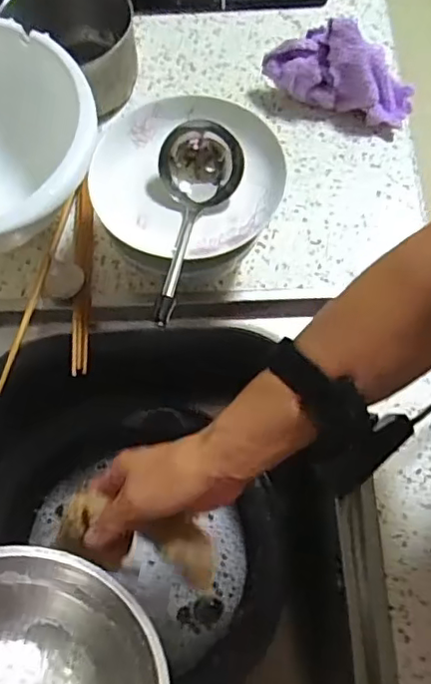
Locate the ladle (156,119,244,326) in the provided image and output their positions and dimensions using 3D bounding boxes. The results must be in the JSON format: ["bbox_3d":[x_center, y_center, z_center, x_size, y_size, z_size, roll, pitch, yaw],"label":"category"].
[{"bbox_3d":[-0.016,-0.102,0.496,0.066,0.051,0.167,4,69,3],"label":"ladle"}]

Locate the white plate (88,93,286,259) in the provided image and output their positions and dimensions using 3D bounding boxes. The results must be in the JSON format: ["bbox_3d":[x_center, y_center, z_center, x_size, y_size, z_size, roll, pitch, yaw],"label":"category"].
[{"bbox_3d":[-0.025,-0.146,0.526,0.162,0.034,0.148,-1,69,1],"label":"white plate"}]

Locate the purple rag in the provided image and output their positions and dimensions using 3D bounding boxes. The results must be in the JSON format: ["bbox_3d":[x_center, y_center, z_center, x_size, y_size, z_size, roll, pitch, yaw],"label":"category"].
[{"bbox_3d":[0.131,-0.283,0.626,0.155,0.082,0.055,21,71,9],"label":"purple rag"}]

